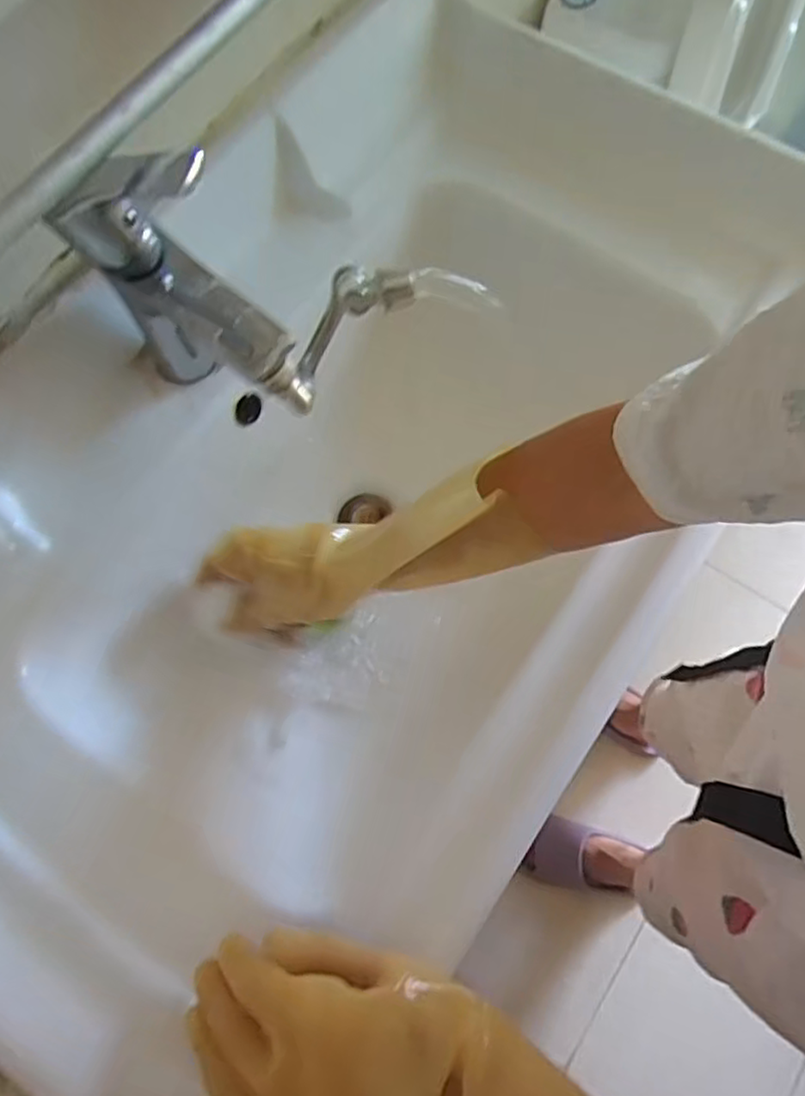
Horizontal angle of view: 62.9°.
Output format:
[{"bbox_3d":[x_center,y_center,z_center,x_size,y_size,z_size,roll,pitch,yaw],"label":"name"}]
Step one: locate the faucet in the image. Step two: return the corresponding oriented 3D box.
[{"bbox_3d":[-0.096,-0.153,0.430,0.193,0.188,0.089,26,75,9],"label":"faucet"}]

